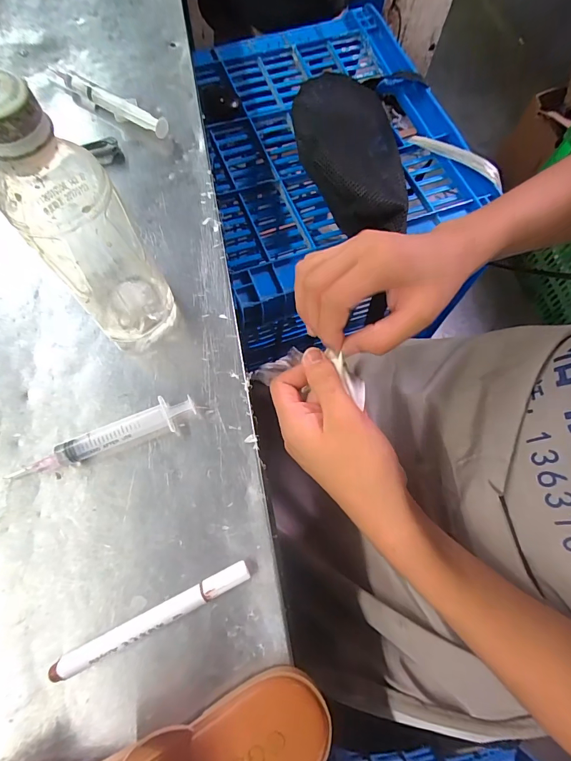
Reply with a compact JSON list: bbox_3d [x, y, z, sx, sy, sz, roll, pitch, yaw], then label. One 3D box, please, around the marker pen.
[{"bbox_3d":[-0.082,0.150,0.238,0.124,0.014,0.012,-24,73,-12],"label":"marker pen"}]

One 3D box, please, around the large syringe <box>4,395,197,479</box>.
[{"bbox_3d":[-0.129,0.041,0.271,0.131,0.019,0.020,-20,73,-6],"label":"large syringe"}]

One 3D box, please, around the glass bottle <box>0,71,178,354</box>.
[{"bbox_3d":[-0.115,-0.084,0.230,0.060,0.176,0.054,-33,76,-14],"label":"glass bottle"}]

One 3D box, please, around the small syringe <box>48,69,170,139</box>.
[{"bbox_3d":[-0.179,-0.281,0.380,0.143,0.019,0.018,30,71,7],"label":"small syringe"}]

